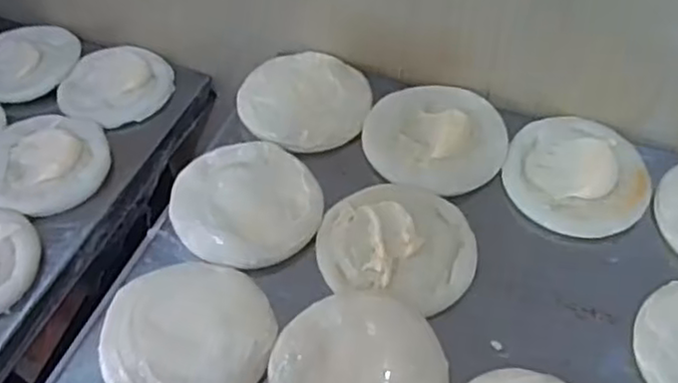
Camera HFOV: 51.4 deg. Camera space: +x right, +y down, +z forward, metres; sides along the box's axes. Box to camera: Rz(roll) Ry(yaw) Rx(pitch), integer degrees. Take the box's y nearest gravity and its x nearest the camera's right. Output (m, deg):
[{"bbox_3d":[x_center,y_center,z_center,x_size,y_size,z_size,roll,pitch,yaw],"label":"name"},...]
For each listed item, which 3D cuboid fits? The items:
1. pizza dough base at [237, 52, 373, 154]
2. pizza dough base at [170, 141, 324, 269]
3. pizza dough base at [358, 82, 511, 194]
[{"bbox_3d":[-0.035,-0.110,0.793,0.142,0.028,0.134,0,52,0],"label":"pizza dough base"},{"bbox_3d":[-0.092,0.006,0.703,0.146,0.011,0.142,36,60,25],"label":"pizza dough base"},{"bbox_3d":[0.104,-0.061,0.773,0.143,0.017,0.151,-23,55,-17],"label":"pizza dough base"}]

